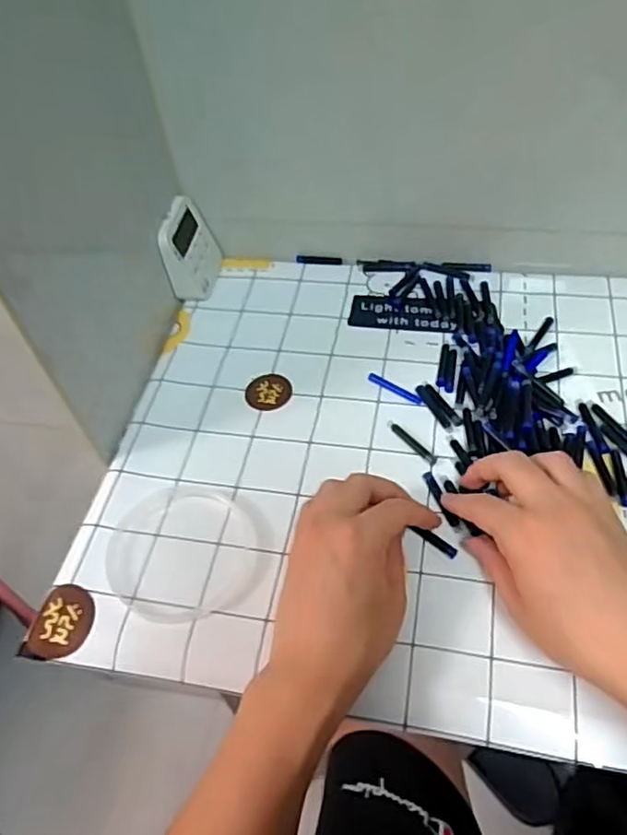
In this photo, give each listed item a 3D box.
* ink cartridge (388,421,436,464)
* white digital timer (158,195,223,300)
[{"bbox_3d":[0.077,0.018,0.493,0.007,0.004,0.051,-34,56,-20],"label":"ink cartridge"},{"bbox_3d":[-0.119,-0.164,0.615,0.038,0.079,0.074,-4,51,3],"label":"white digital timer"}]

